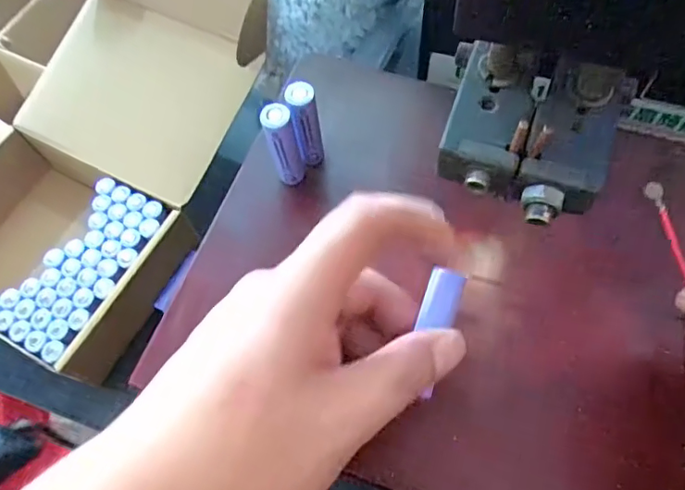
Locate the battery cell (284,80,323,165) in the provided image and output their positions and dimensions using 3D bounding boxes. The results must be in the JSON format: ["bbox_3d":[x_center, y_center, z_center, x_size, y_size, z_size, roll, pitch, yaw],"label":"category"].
[{"bbox_3d":[-0.020,-0.059,0.268,0.013,0.053,0.017,36,73,16],"label":"battery cell"}]

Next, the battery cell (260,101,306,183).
[{"bbox_3d":[-0.028,-0.049,0.263,0.014,0.048,0.016,-13,67,-3],"label":"battery cell"}]

